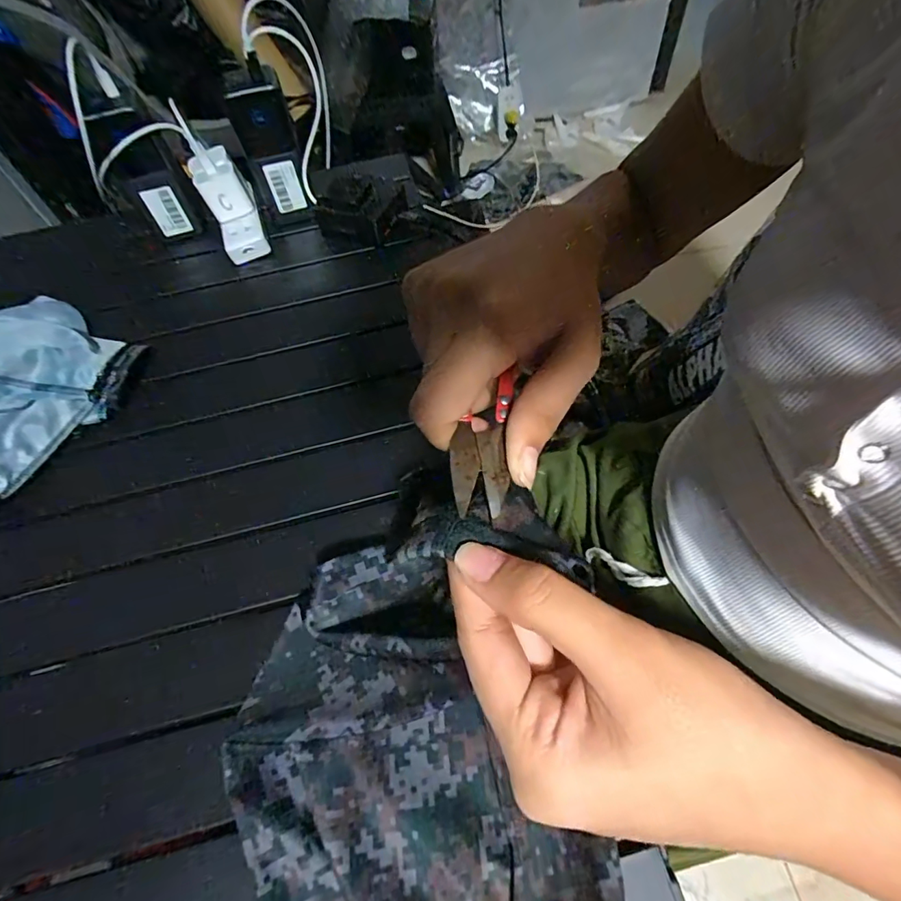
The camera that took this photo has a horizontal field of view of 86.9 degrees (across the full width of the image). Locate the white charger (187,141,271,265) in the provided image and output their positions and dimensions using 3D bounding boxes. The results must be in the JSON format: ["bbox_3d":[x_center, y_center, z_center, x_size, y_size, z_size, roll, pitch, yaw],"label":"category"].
[{"bbox_3d":[-0.228,-0.257,0.495,0.047,0.112,0.027,-24,16,-12],"label":"white charger"}]

